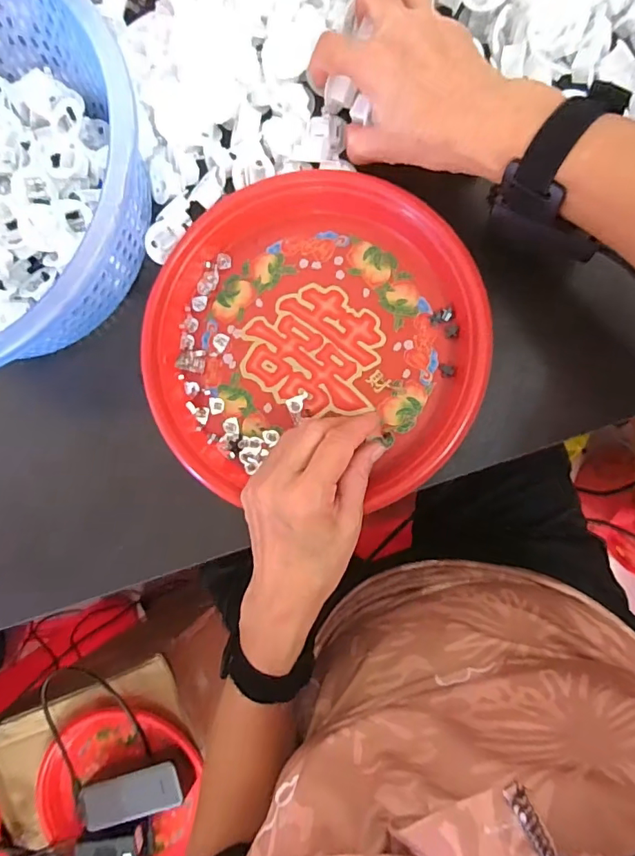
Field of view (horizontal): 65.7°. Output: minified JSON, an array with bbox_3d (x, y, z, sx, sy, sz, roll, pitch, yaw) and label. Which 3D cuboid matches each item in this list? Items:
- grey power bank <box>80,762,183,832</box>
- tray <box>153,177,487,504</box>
[{"bbox_3d":[-0.227,0.449,0.600,0.117,0.009,0.051,-15,73,-5],"label":"grey power bank"},{"bbox_3d":[-0.004,-0.069,0.356,0.234,0.025,0.227,0,88,8],"label":"tray"}]

